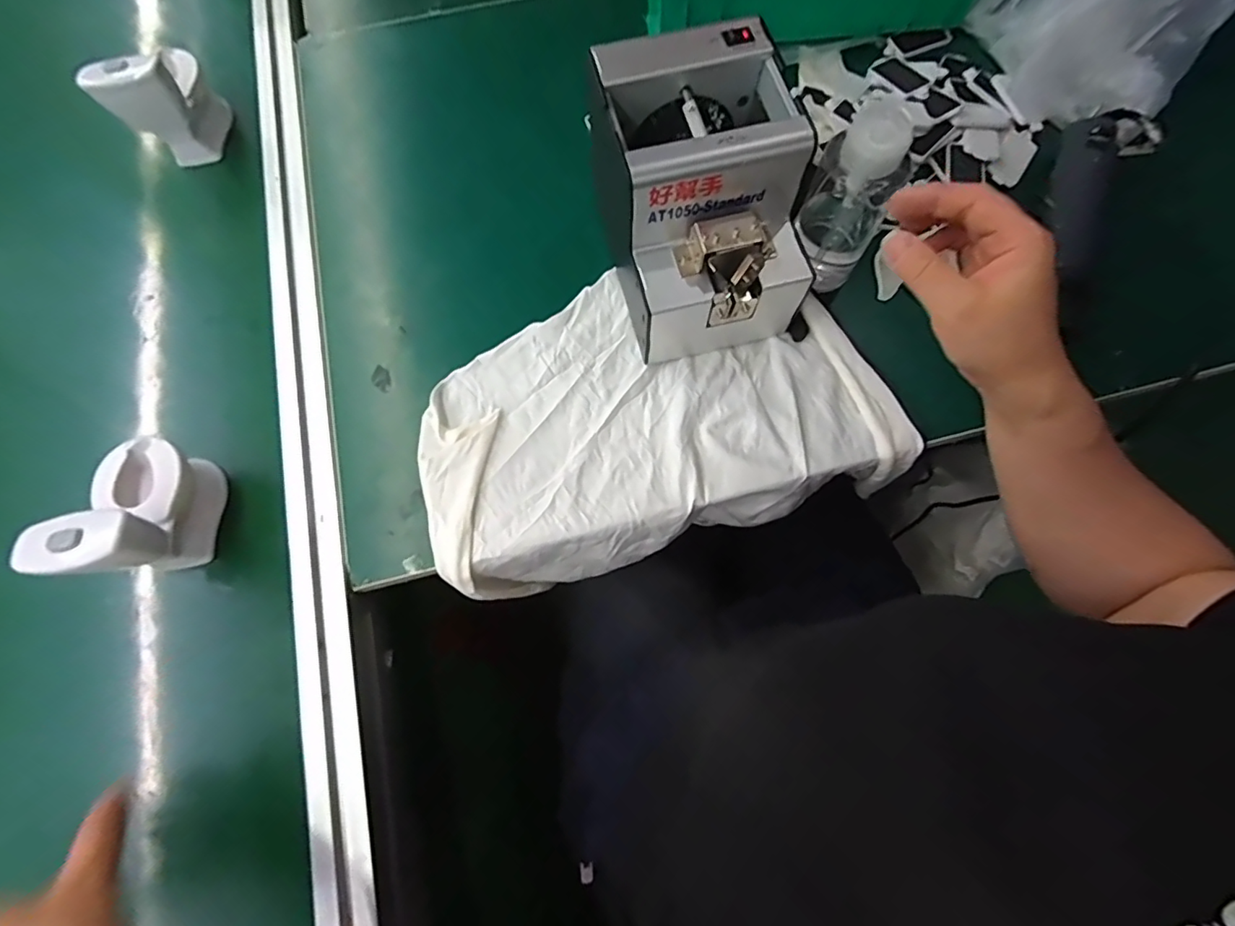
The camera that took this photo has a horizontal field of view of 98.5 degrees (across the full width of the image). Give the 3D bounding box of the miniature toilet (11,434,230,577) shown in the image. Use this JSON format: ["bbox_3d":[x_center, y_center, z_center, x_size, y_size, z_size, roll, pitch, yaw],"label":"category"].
[{"bbox_3d":[-0.345,0.032,0.382,0.064,0.090,0.098,-1,73,1],"label":"miniature toilet"}]

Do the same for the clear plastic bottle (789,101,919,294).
[{"bbox_3d":[0.181,-0.208,0.415,0.062,0.124,0.051,33,76,11],"label":"clear plastic bottle"}]

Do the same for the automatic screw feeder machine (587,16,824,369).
[{"bbox_3d":[0.063,-0.198,0.411,0.120,0.145,0.172,-13,73,-3],"label":"automatic screw feeder machine"}]

